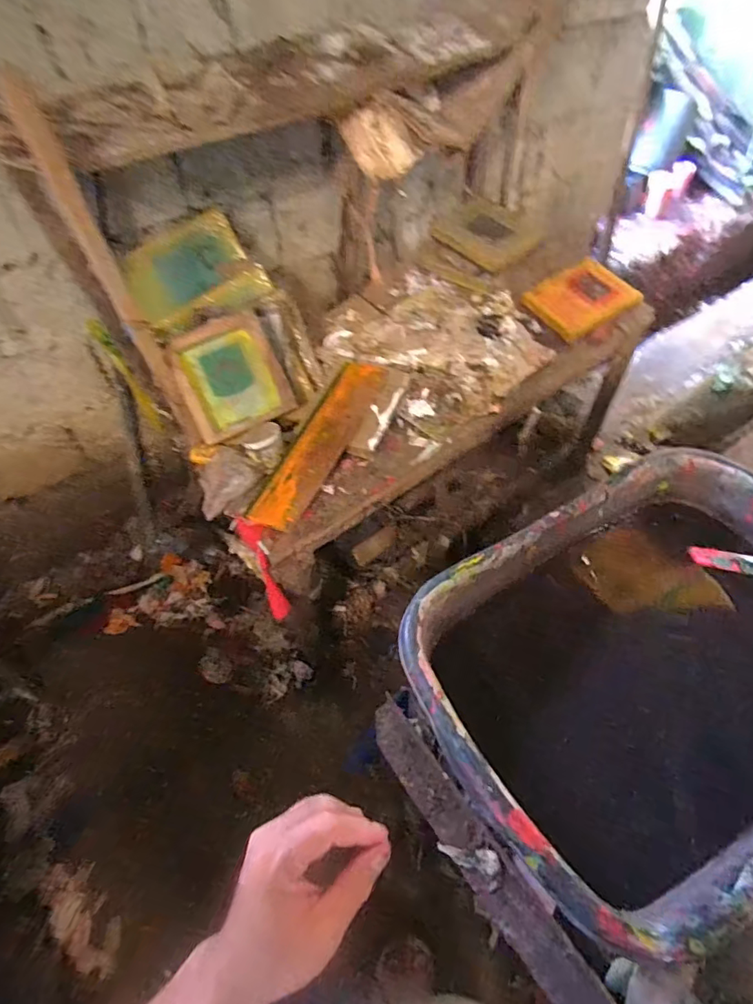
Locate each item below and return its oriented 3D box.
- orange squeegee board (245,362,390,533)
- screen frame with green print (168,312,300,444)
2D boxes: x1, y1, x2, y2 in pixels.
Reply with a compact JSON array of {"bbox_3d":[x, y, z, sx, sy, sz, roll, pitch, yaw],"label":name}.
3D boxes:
[{"bbox_3d":[-0.126,-0.142,1.173,0.118,0.029,0.480,22,64,11],"label":"orange squeegee board"},{"bbox_3d":[-0.369,-0.317,1.297,0.253,0.269,0.035,-25,12,-9],"label":"screen frame with green print"}]

